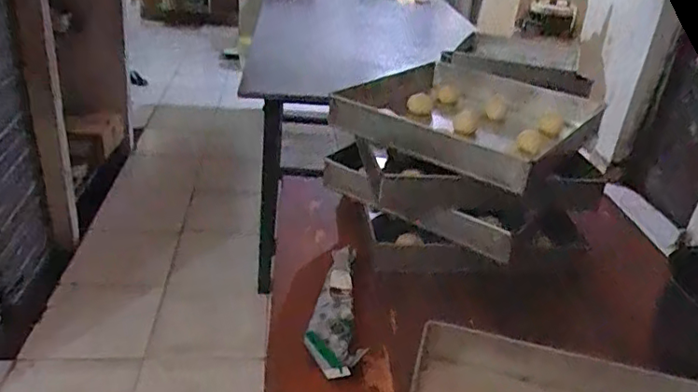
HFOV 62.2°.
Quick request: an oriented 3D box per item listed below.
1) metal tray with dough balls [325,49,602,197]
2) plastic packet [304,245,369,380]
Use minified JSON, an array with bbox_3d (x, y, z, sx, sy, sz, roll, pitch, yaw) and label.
[{"bbox_3d":[0.247,-0.154,1.172,0.424,0.099,0.382,25,33,32],"label":"metal tray with dough balls"},{"bbox_3d":[-0.017,0.177,0.929,0.085,0.040,0.298,6,28,0],"label":"plastic packet"}]

